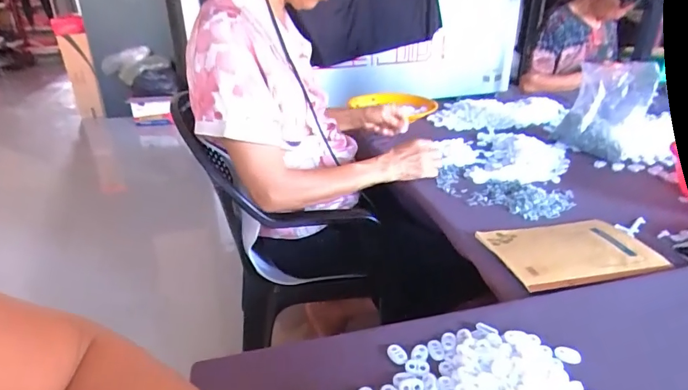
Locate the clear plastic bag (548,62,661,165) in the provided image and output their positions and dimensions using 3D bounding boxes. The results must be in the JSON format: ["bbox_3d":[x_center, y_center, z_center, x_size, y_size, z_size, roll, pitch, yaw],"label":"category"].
[{"bbox_3d":[0.582,-0.197,0.986,0.051,0.224,0.165,31,-5,-41],"label":"clear plastic bag"}]

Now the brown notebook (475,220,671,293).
[{"bbox_3d":[0.325,0.076,0.623,0.225,0.009,0.151,-6,26,-11],"label":"brown notebook"}]

